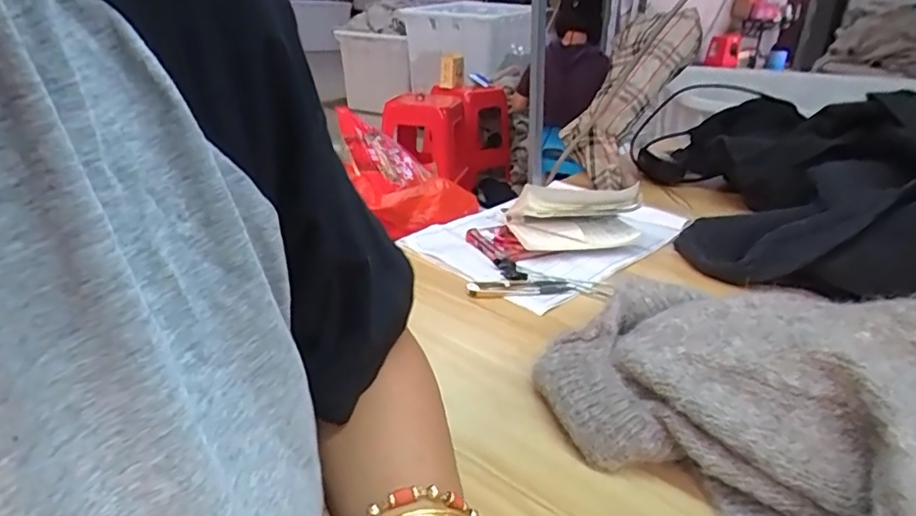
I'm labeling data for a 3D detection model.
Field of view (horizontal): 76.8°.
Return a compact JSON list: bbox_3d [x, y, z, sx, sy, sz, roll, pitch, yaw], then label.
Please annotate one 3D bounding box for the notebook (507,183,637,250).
[{"bbox_3d":[0.128,-0.053,0.632,0.138,0.067,0.069,-1,25,-8],"label":"notebook"}]

